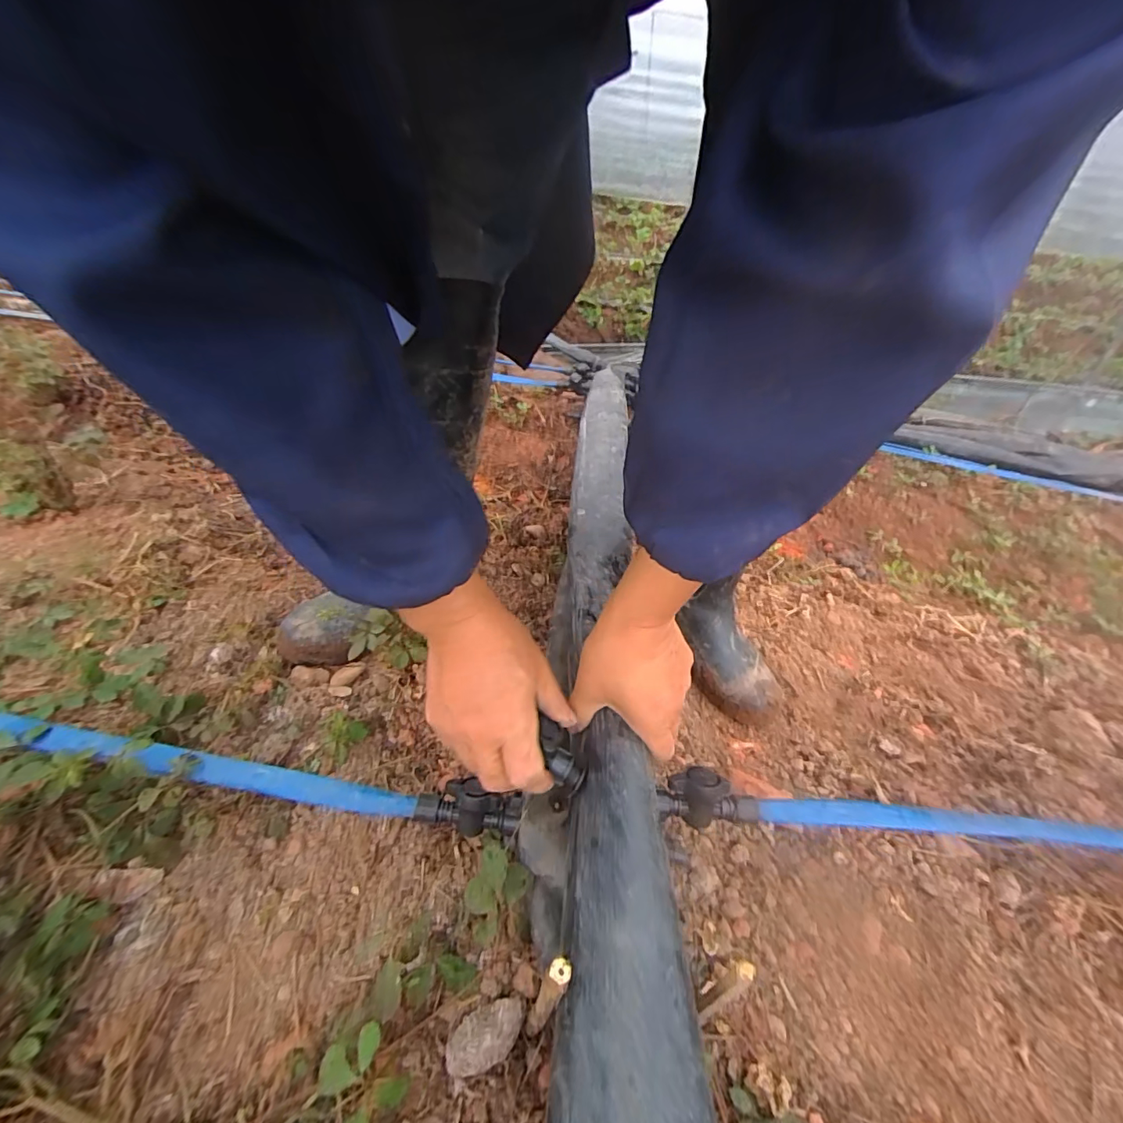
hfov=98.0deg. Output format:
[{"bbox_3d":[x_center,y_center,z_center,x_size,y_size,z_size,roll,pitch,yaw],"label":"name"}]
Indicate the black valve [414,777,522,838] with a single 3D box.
[{"bbox_3d":[-0.076,0.204,0.408,0.084,0.030,0.036,10,48,4],"label":"black valve"}]

